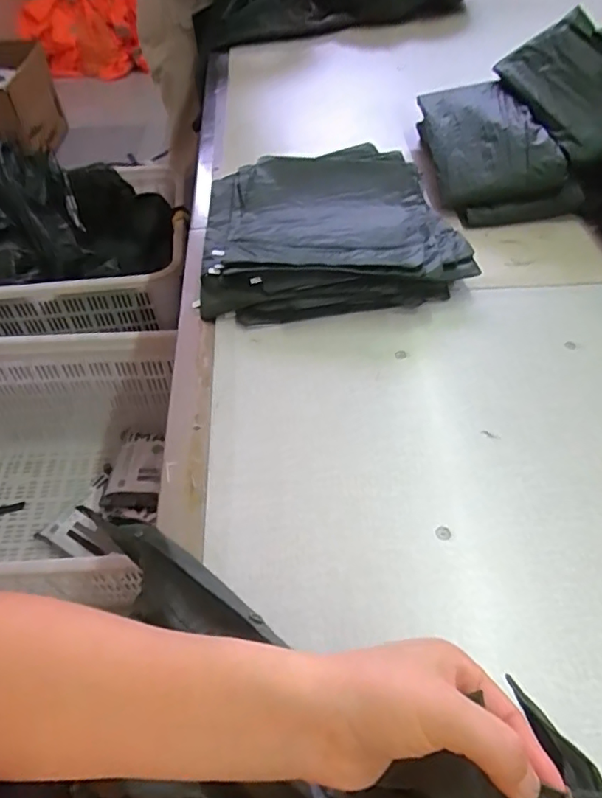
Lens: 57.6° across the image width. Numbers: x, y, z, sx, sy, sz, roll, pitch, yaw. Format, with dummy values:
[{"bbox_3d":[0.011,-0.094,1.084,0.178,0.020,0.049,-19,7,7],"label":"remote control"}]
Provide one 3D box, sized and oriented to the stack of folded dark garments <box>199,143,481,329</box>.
[{"bbox_3d":[0.034,-0.280,0.835,0.376,0.051,0.392,-6,52,-4],"label":"stack of folded dark garments"}]

